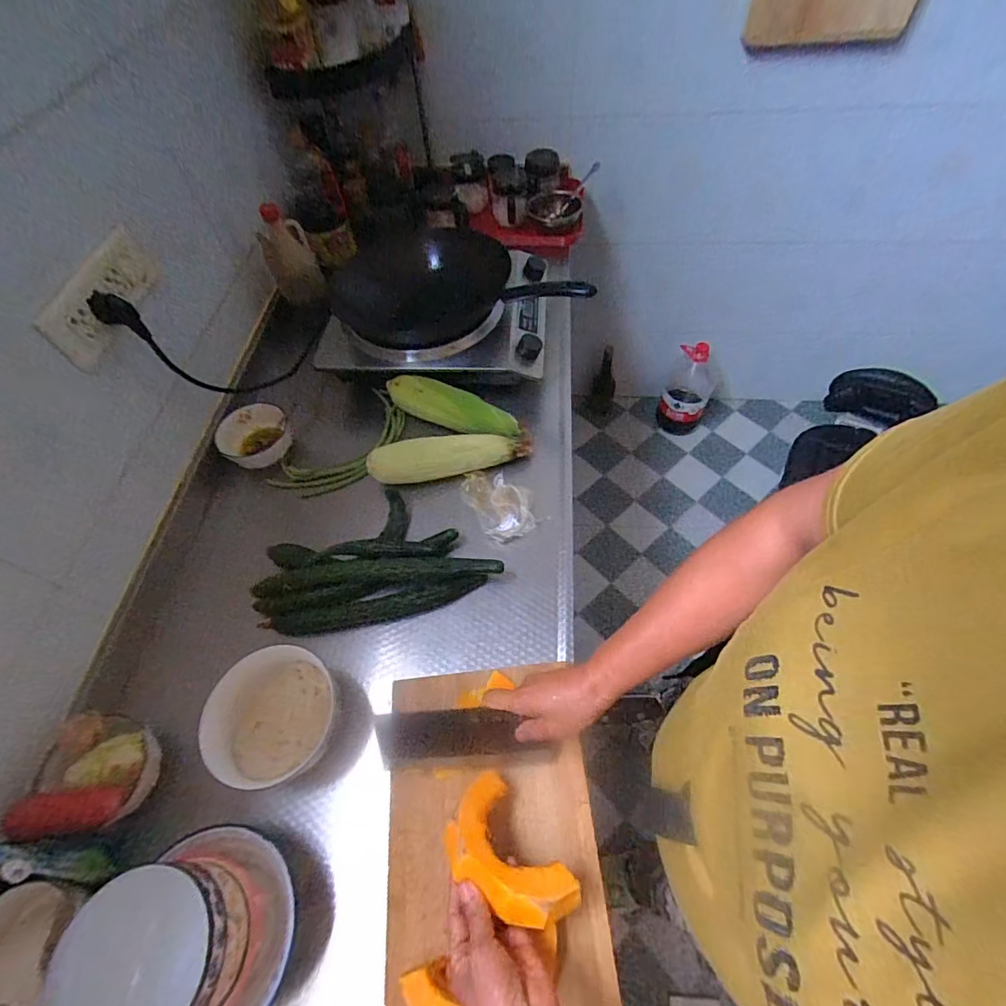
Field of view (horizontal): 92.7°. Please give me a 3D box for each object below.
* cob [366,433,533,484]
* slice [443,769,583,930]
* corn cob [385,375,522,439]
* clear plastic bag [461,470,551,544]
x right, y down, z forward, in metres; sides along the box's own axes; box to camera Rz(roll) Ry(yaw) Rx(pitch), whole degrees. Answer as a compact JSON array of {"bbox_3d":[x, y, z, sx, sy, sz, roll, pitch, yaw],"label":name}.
[{"bbox_3d":[-0.083,-0.075,0.748,0.251,0.050,0.050,-10,58,-2],"label":"cob"},{"bbox_3d":[0.001,0.334,0.454,0.078,0.069,0.134,-37,63,-17],"label":"slice"},{"bbox_3d":[-0.084,-0.155,0.790,0.235,0.056,0.062,22,62,16],"label":"corn cob"},{"bbox_3d":[-0.005,-0.007,0.724,0.088,0.032,0.137,-30,61,-14],"label":"clear plastic bag"}]

